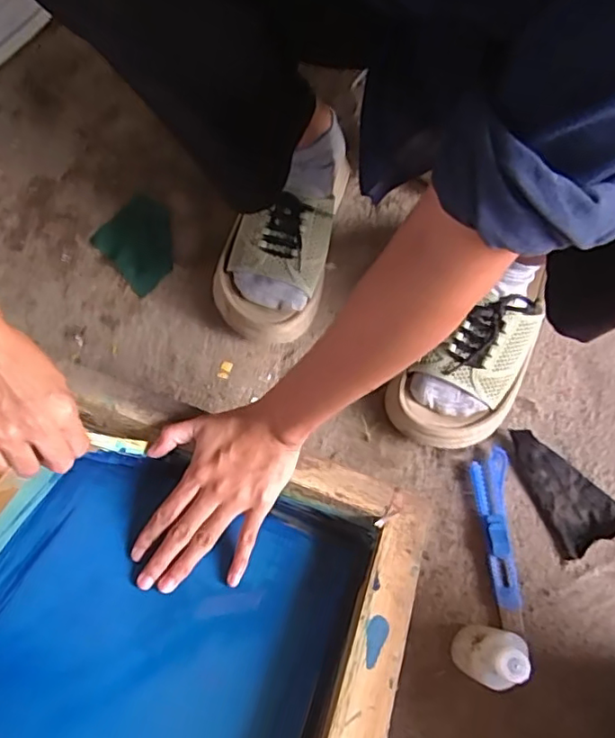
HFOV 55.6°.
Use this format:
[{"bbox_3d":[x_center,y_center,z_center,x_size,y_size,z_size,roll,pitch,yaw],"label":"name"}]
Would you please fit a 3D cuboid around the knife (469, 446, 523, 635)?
[{"bbox_3d":[0.165,0.143,0.498,0.033,0.014,0.148,-2,69,-4],"label":"knife"}]

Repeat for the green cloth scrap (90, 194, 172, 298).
[{"bbox_3d":[-0.169,-0.131,0.598,0.079,0.006,0.096,-41,76,-16],"label":"green cloth scrap"}]

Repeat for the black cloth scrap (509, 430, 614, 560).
[{"bbox_3d":[0.225,0.101,0.515,0.062,0.014,0.111,-25,72,-12],"label":"black cloth scrap"}]

